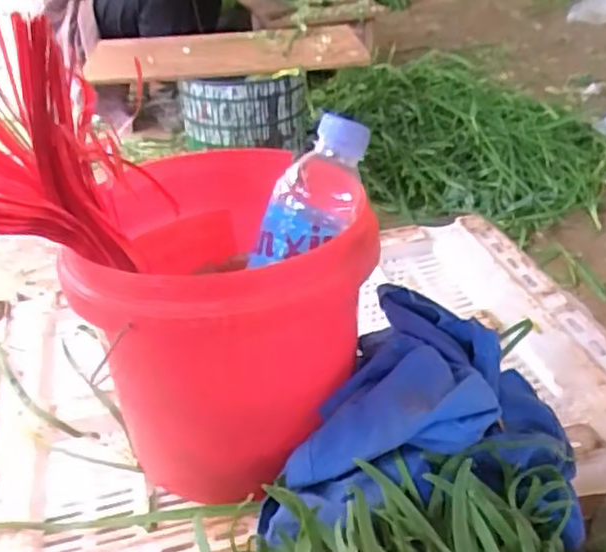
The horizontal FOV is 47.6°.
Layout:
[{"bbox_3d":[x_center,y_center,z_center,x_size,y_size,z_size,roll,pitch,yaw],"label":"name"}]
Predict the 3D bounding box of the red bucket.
[{"bbox_3d":[-0.045,0.036,0.502,0.176,0.195,0.200,0,32,4],"label":"red bucket"}]

